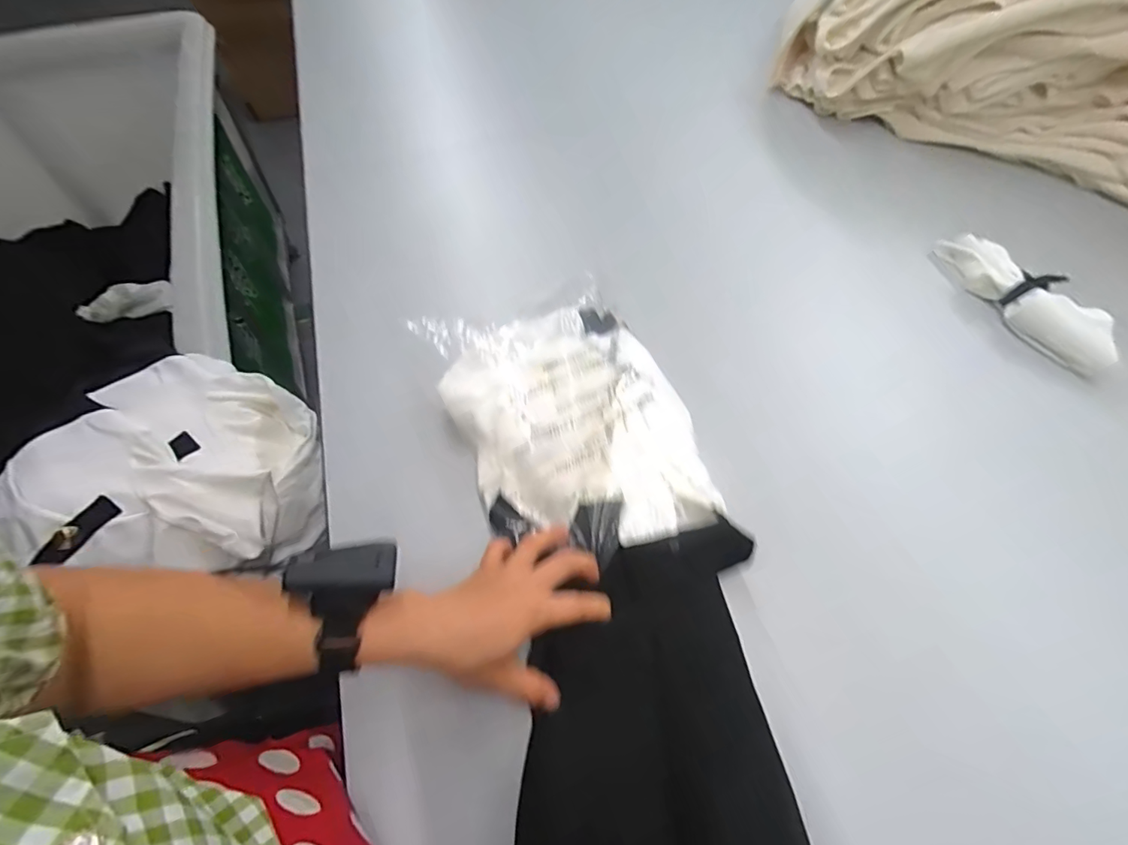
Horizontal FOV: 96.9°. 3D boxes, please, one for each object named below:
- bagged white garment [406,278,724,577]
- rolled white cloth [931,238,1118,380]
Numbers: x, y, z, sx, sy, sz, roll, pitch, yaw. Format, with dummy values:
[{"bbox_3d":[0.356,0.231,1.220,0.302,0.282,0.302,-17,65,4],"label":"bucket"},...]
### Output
[{"bbox_3d":[0.013,-0.001,0.494,0.219,0.103,0.260,-21,62,-11],"label":"bagged white garment"},{"bbox_3d":[0.578,-0.161,0.627,0.073,0.044,0.240,-13,61,-6],"label":"rolled white cloth"}]

